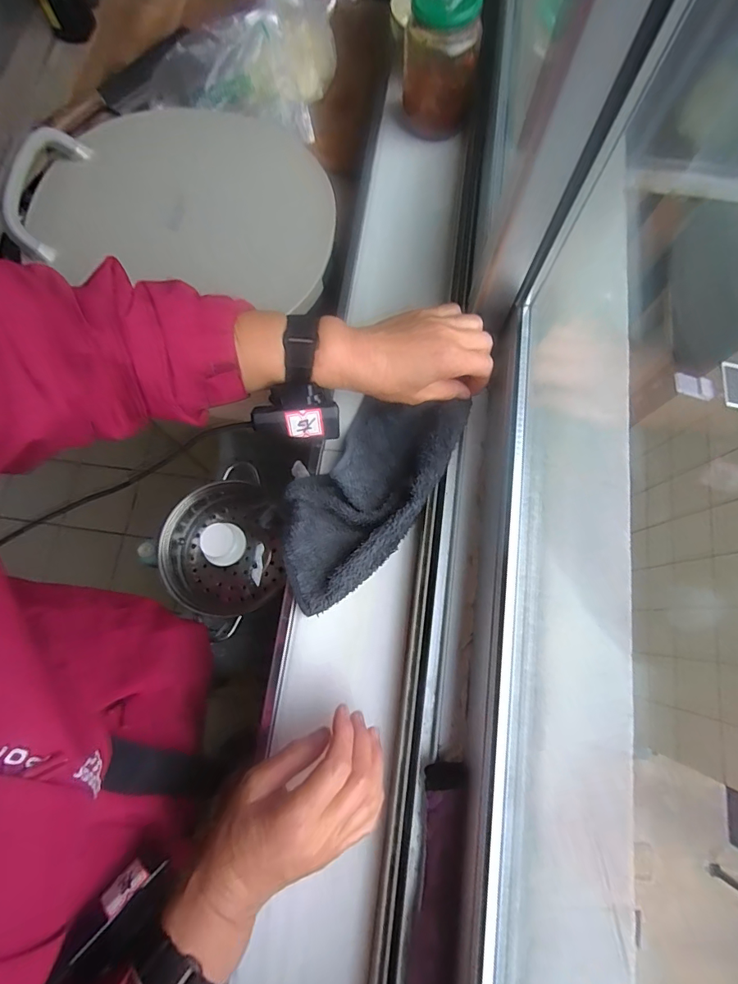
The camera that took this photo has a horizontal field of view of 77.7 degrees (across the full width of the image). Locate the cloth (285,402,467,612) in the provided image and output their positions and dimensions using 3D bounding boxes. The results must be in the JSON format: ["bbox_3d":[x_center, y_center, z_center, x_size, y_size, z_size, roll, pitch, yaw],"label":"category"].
[{"bbox_3d":[-0.011,-0.002,0.428,0.119,0.027,0.218,35,85,32],"label":"cloth"}]

